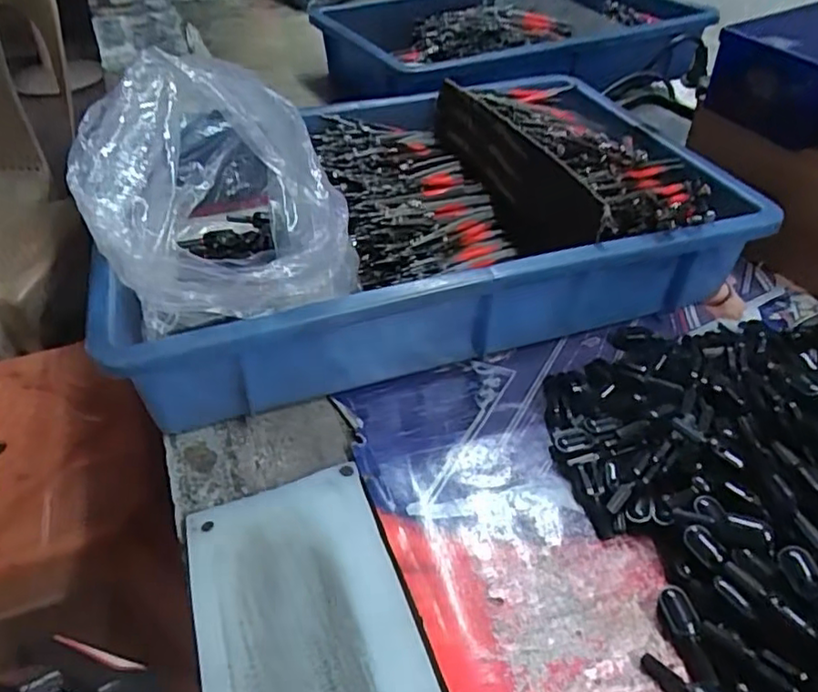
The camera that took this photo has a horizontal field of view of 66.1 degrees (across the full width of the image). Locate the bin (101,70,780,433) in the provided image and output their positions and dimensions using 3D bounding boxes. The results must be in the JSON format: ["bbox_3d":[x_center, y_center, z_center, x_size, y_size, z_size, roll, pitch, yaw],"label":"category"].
[{"bbox_3d":[0.000,-0.106,0.476,0.427,0.087,0.289,-15,44,-14],"label":"bin"}]

